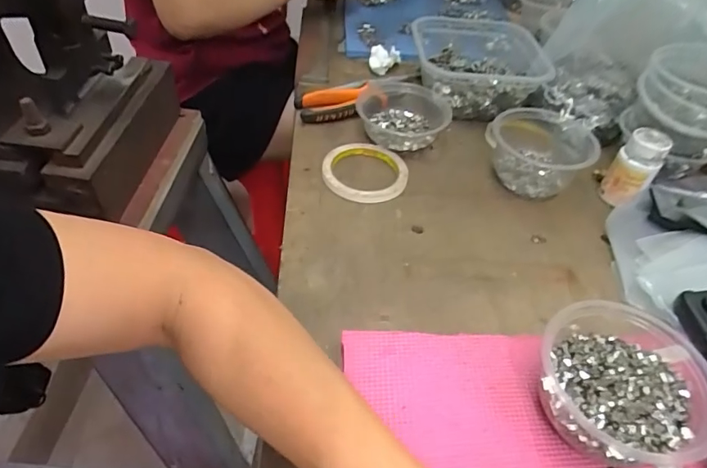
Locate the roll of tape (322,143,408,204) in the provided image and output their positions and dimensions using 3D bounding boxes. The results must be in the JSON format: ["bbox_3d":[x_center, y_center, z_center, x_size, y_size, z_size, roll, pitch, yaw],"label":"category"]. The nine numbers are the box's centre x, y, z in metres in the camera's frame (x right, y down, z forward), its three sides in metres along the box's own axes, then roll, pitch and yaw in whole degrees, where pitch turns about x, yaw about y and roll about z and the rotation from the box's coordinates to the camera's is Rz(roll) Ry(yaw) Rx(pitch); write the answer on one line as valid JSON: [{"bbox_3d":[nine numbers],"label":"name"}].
[{"bbox_3d":[0.013,-0.073,0.560,0.096,0.015,0.092,2,45,-2],"label":"roll of tape"}]

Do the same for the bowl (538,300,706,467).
[{"bbox_3d":[0.191,0.110,0.349,0.106,0.065,0.114,4,46,-4],"label":"bowl"}]

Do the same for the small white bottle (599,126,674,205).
[{"bbox_3d":[0.311,-0.073,0.536,0.045,0.073,0.046,29,50,23],"label":"small white bottle"}]

